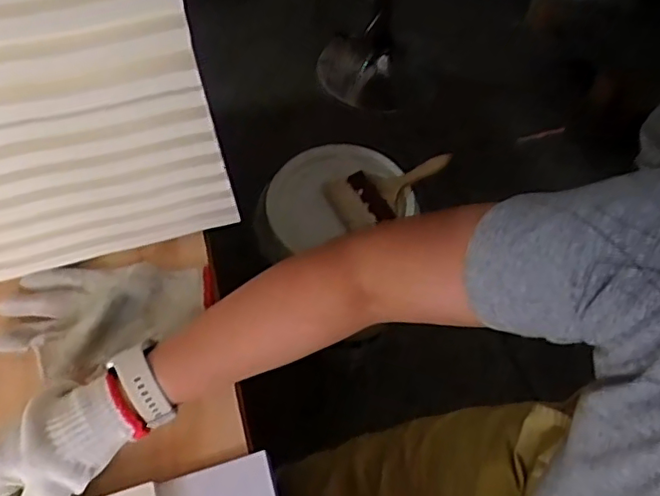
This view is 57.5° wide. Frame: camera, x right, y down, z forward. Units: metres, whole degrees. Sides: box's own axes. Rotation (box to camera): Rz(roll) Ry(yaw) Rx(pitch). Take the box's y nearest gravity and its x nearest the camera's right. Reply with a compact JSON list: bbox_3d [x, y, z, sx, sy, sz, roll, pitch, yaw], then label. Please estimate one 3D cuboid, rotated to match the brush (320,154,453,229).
[{"bbox_3d":[0.099,-0.111,0.993,0.208,0.041,0.114,-29,62,-16],"label":"brush"}]

